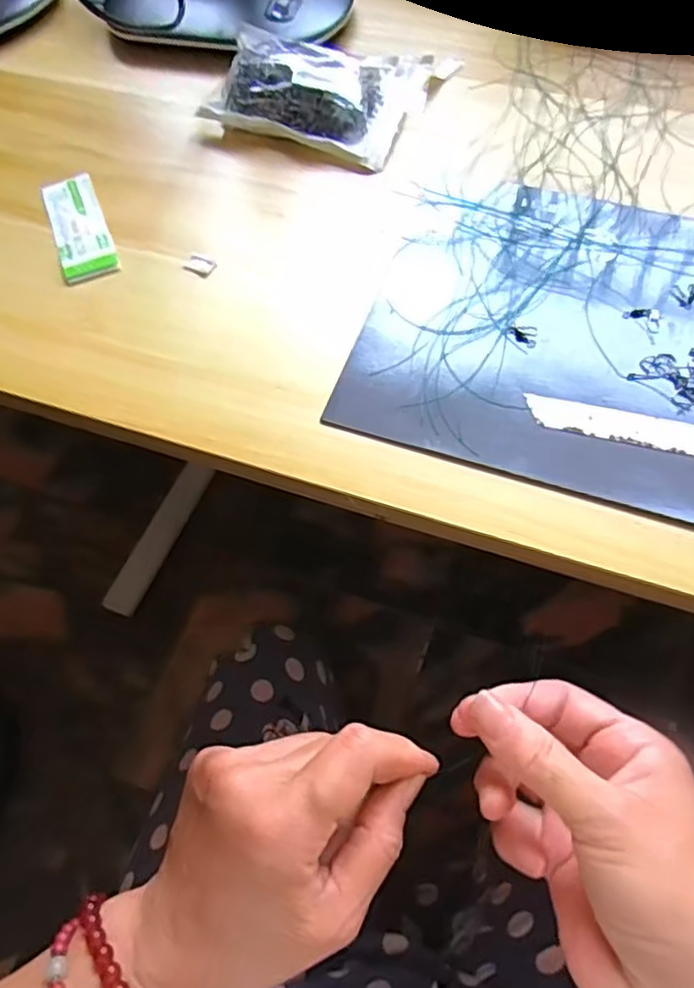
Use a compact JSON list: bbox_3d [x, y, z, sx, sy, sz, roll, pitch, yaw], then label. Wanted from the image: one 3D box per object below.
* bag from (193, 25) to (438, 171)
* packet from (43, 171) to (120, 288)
[{"bbox_3d":[-0.018,-0.273,0.426,0.128,0.033,0.096,19,65,12],"label":"bag"},{"bbox_3d":[-0.162,-0.163,0.388,0.031,0.004,0.092,-21,64,-8],"label":"packet"}]

